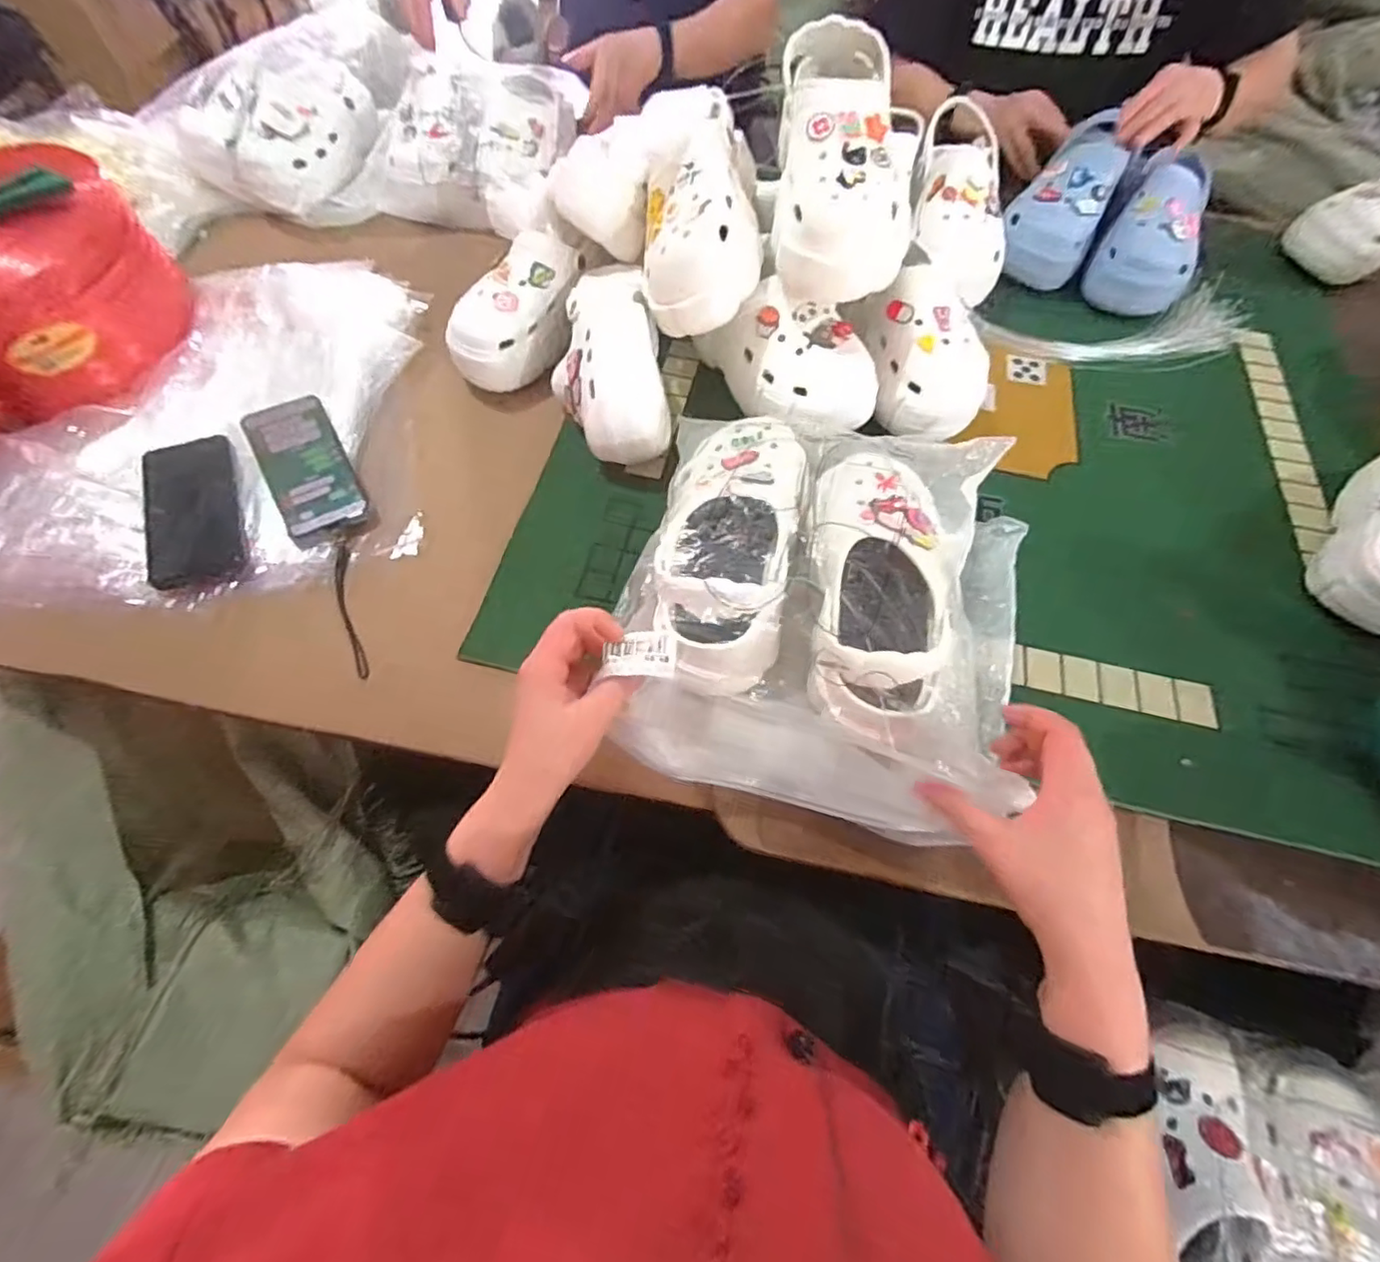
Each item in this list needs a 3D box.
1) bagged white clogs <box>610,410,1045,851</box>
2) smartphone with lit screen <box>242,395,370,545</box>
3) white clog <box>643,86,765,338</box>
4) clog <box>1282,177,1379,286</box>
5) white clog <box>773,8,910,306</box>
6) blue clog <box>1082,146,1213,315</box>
[{"bbox_3d":[0.118,-0.031,0.488,0.307,0.109,0.320,9,62,5],"label":"bagged white clogs"},{"bbox_3d":[-0.367,-0.158,0.589,0.072,0.009,0.154,-26,76,-19],"label":"smartphone with lit screen"},{"bbox_3d":[0.012,-0.393,0.583,0.110,0.091,0.222,1,80,1],"label":"white clog"},{"bbox_3d":[0.880,-0.534,0.782,0.210,0.079,0.114,-33,66,-1],"label":"clog"},{"bbox_3d":[0.141,-0.421,0.564,0.120,0.116,0.209,5,62,3],"label":"white clog"},{"bbox_3d":[0.572,-0.490,0.754,0.110,0.105,0.218,28,66,14],"label":"blue clog"}]

